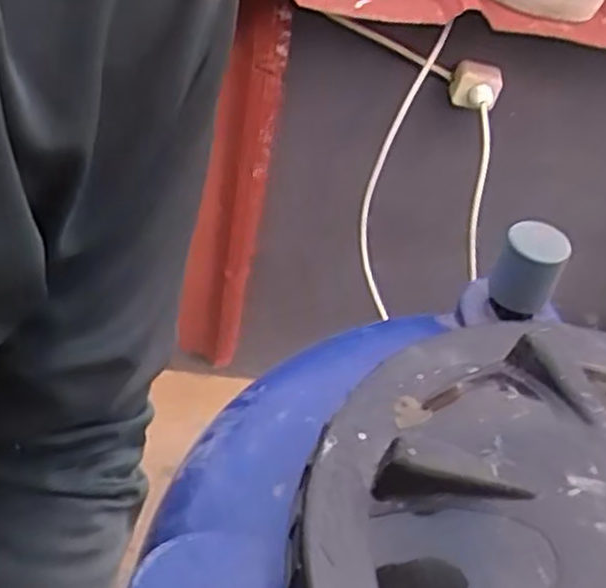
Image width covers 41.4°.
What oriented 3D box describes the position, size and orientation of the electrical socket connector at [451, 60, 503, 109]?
[{"bbox_3d":[0.263,-0.318,1.224,0.078,0.069,0.048,20,18,23],"label":"electrical socket connector"}]

